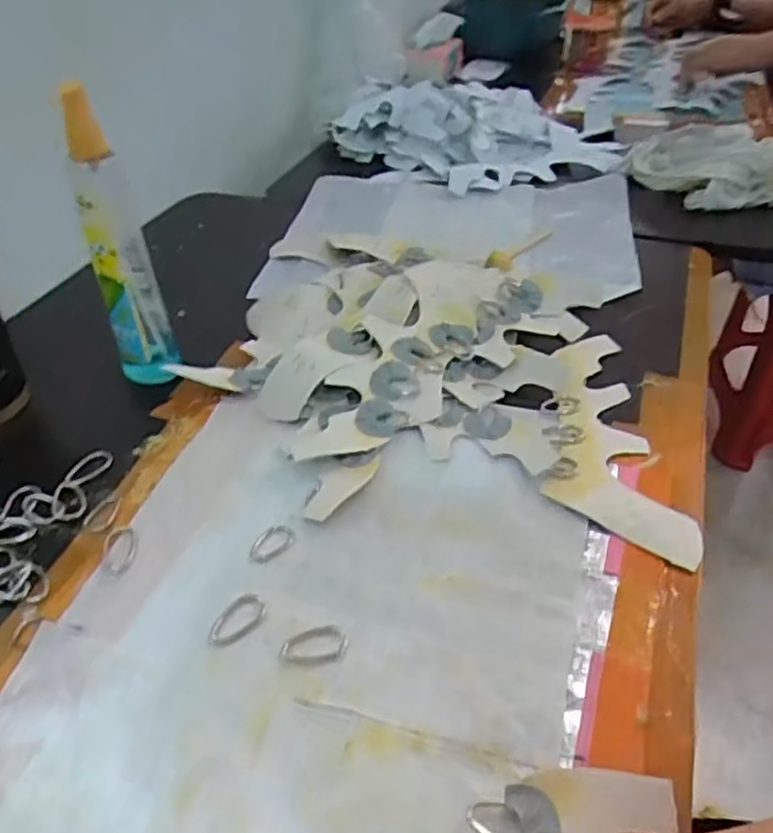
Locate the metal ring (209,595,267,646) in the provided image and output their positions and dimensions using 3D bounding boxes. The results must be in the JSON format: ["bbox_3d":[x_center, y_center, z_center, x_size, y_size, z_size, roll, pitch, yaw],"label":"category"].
[{"bbox_3d":[-0.079,0.108,0.380,0.034,0.007,0.019,-33,48,-31],"label":"metal ring"}]

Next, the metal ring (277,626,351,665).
[{"bbox_3d":[-0.037,0.118,0.370,0.036,0.004,0.022,-6,40,-3],"label":"metal ring"}]

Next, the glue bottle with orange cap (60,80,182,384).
[{"bbox_3d":[-0.189,-0.115,0.505,0.043,0.201,0.037,-16,41,-15],"label":"glue bottle with orange cap"}]

